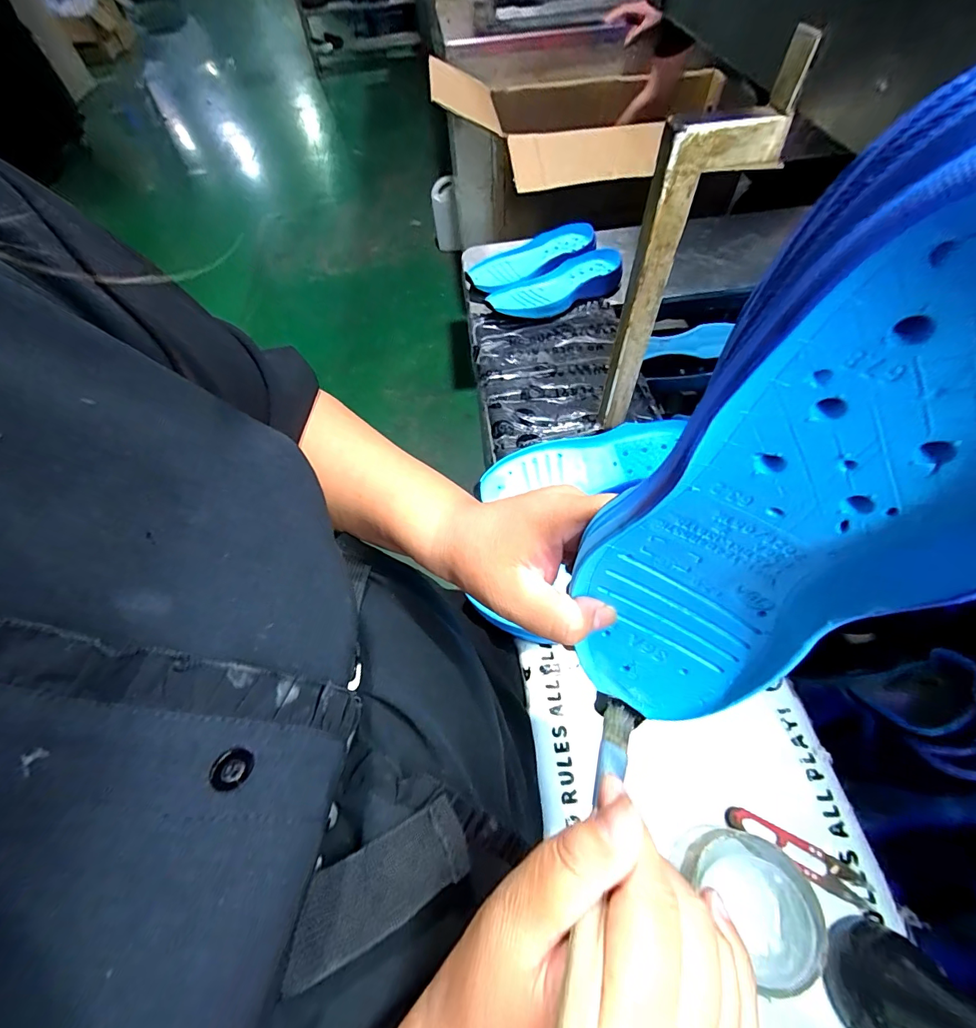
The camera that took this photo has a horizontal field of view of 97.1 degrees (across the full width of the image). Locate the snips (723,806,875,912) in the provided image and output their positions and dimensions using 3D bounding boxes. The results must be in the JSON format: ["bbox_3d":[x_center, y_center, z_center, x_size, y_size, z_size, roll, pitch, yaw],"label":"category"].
[{"bbox_3d":[0.238,0.260,0.333,0.102,0.004,0.023,27,65,18],"label":"snips"}]

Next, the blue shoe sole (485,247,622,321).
[{"bbox_3d":[0.113,-0.377,0.711,0.224,0.034,0.090,-26,61,-11],"label":"blue shoe sole"}]

